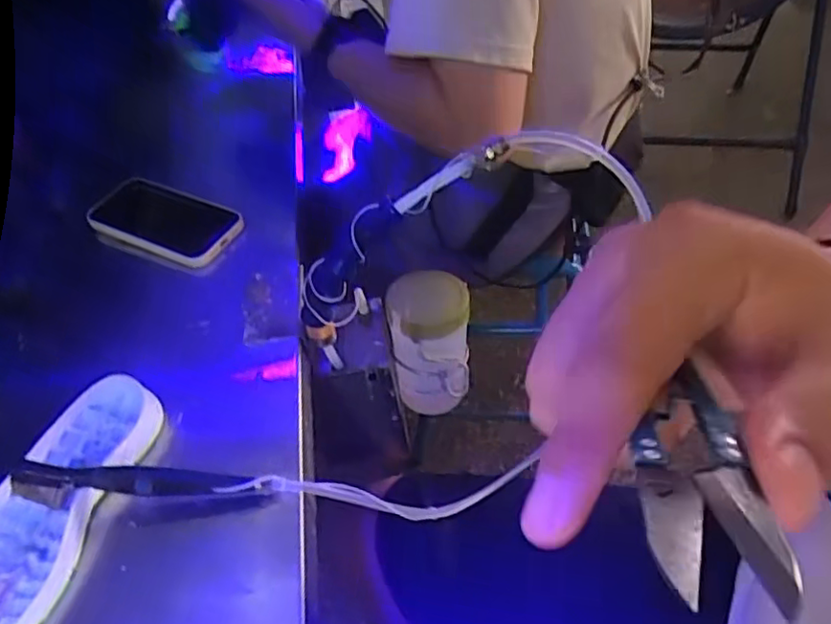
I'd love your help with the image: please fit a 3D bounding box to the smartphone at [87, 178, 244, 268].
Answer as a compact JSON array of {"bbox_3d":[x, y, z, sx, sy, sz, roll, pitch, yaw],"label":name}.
[{"bbox_3d":[-0.244,-0.091,0.618,0.143,0.015,0.074,23,64,18],"label":"smartphone"}]

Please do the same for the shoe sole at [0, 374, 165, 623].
[{"bbox_3d":[-0.248,0.128,0.410,0.082,0.025,0.199,6,45,13],"label":"shoe sole"}]

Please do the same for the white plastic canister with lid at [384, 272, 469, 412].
[{"bbox_3d":[0.015,0.030,0.591,0.072,0.129,0.061,-9,44,-2],"label":"white plastic canister with lid"}]

